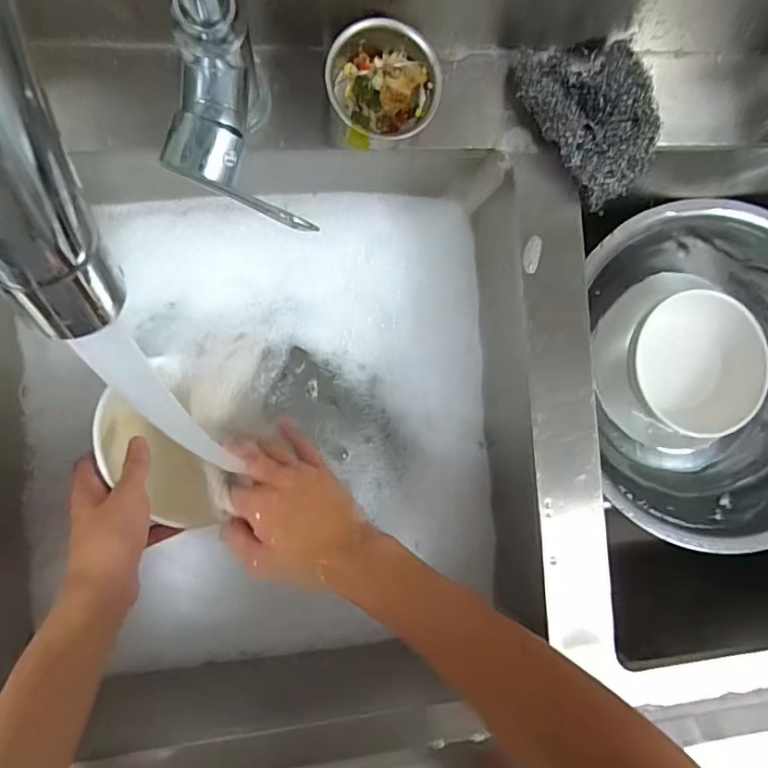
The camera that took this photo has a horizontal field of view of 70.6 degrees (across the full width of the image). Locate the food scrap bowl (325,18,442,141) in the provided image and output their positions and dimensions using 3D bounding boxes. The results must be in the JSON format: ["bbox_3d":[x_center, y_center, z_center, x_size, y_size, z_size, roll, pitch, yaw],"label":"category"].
[{"bbox_3d":[-0.002,-0.201,0.363,0.070,0.040,0.072,0,89,-8],"label":"food scrap bowl"}]

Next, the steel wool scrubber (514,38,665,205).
[{"bbox_3d":[0.154,-0.196,0.390,0.086,0.028,0.118,-30,93,-7],"label":"steel wool scrubber"}]

